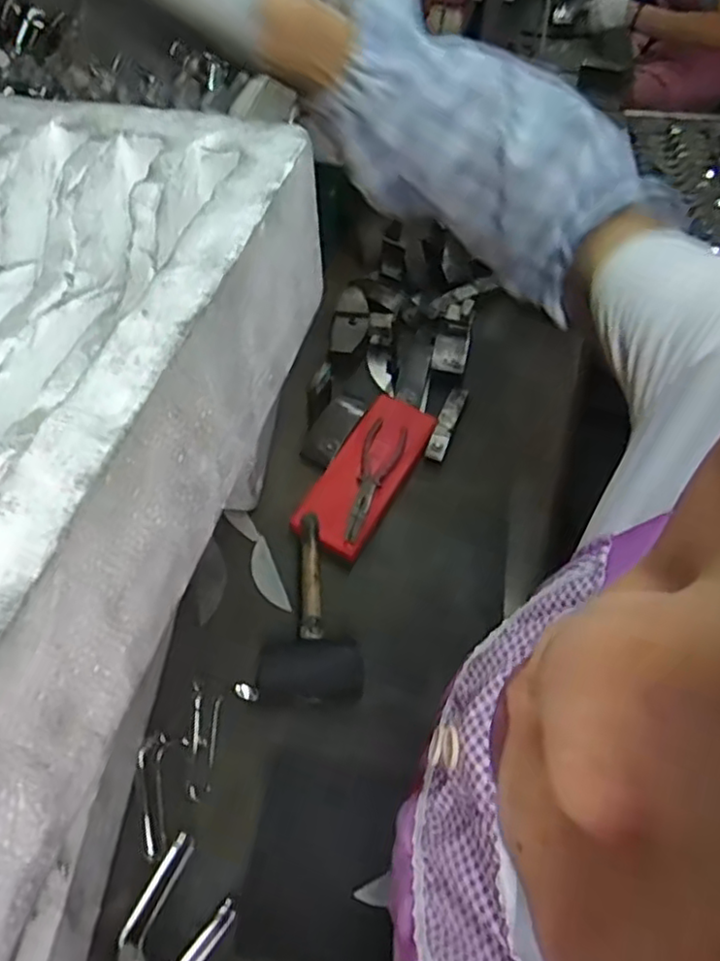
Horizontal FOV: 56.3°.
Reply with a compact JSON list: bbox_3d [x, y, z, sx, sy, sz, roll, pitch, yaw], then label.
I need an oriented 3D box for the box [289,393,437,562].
[{"bbox_3d":[0.011,-0.014,0.925,0.097,0.030,0.251,25,61,15],"label":"box"}]

